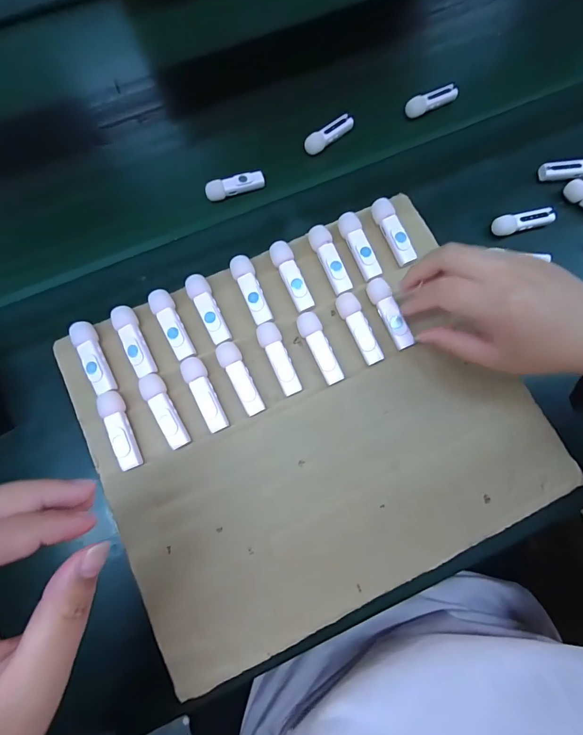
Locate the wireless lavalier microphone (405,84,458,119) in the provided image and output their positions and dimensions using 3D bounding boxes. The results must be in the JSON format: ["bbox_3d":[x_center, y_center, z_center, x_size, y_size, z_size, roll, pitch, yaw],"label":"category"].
[{"bbox_3d":[0.163,-0.311,0.425,0.063,0.011,0.019,-25,76,-6],"label":"wireless lavalier microphone"}]

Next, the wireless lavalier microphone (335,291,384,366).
[{"bbox_3d":[0.058,-0.032,0.314,0.020,0.021,0.064,-21,76,-5],"label":"wireless lavalier microphone"}]

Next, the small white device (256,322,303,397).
[{"bbox_3d":[-0.011,-0.007,0.307,0.019,0.018,0.063,-21,76,-5],"label":"small white device"}]

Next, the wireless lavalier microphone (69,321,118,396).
[{"bbox_3d":[-0.164,-0.008,0.303,0.016,0.013,0.063,-24,86,-6],"label":"wireless lavalier microphone"}]

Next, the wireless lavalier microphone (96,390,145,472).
[{"bbox_3d":[-0.138,0.050,0.292,0.017,0.013,0.064,-21,86,-5],"label":"wireless lavalier microphone"}]

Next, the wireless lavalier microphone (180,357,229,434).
[{"bbox_3d":[-0.071,0.021,0.300,0.018,0.016,0.064,-26,76,-6],"label":"wireless lavalier microphone"}]

